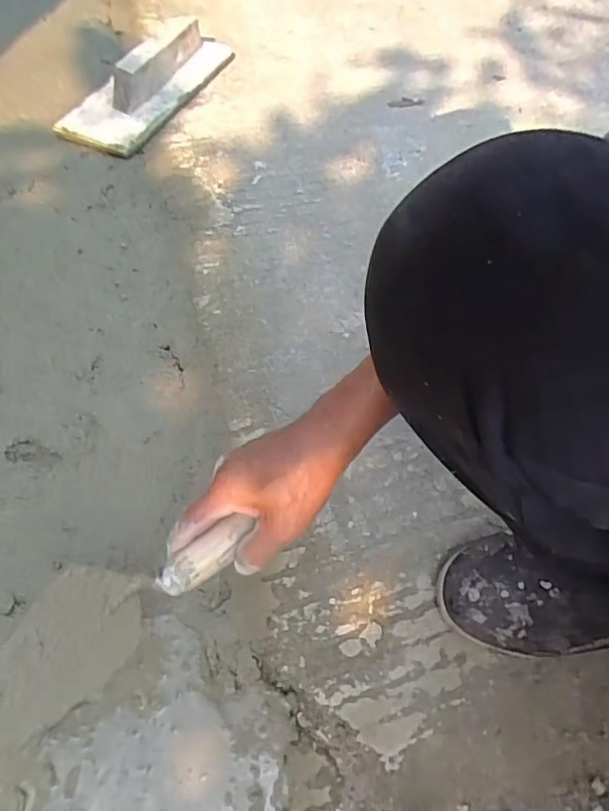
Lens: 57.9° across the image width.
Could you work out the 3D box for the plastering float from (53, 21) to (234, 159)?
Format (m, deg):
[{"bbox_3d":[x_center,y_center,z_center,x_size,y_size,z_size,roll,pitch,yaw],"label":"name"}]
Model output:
[{"bbox_3d":[-0.244,-0.507,0.838,0.133,0.075,0.301,26,61,14],"label":"plastering float"}]

